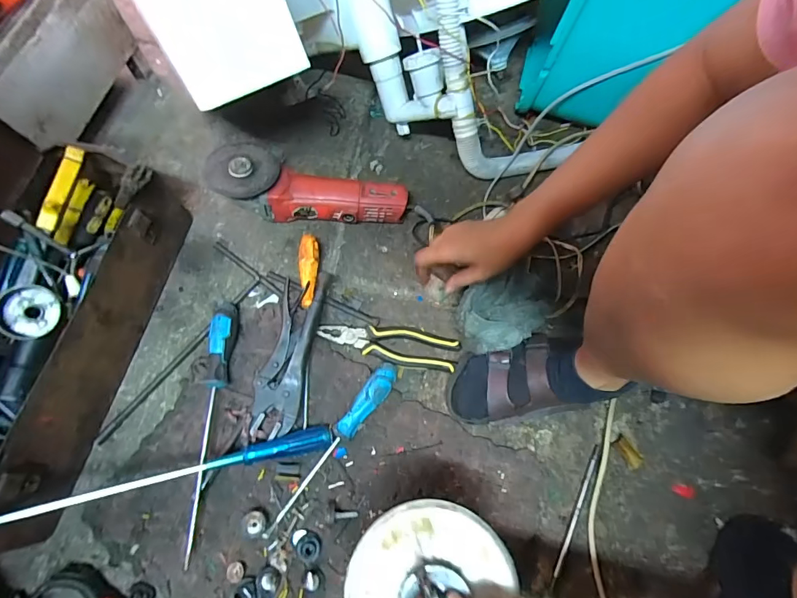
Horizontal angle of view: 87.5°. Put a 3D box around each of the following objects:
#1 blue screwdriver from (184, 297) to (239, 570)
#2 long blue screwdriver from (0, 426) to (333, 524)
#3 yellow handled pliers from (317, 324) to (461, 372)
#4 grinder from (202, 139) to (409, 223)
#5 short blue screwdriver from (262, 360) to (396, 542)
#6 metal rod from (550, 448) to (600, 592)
[{"bbox_3d":[-0.231,0.148,0.518,0.028,0.035,0.300,0,70,-2],"label":"blue screwdriver"},{"bbox_3d":[-0.263,0.194,0.452,0.388,0.023,0.027,-7,68,-24],"label":"long blue screwdriver"},{"bbox_3d":[-0.014,0.060,0.580,0.191,0.019,0.053,12,70,2],"label":"yellow handled pliers"},{"bbox_3d":[-0.130,-0.171,0.633,0.286,0.093,0.102,-1,70,-2],"label":"grinder"},{"bbox_3d":[-0.077,0.184,0.518,0.031,0.030,0.244,33,72,10],"label":"short blue screwdriver"},{"bbox_3d":[0.226,0.269,0.523,0.011,0.009,0.177,28,70,8],"label":"metal rod"}]

